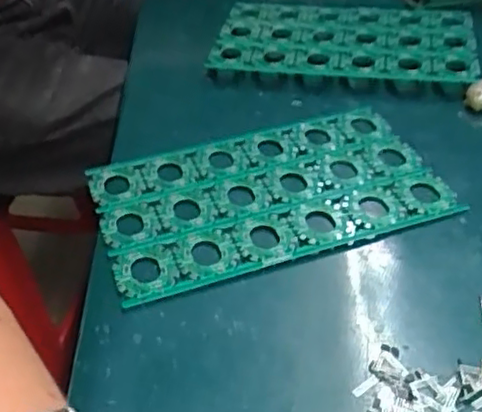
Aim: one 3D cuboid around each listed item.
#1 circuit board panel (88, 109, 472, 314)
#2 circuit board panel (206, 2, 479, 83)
[{"bbox_3d":[0.017,-0.010,0.397,0.205,0.008,0.122,-16,41,-16],"label":"circuit board panel"},{"bbox_3d":[0.088,-0.145,0.551,0.206,0.013,0.144,4,39,7],"label":"circuit board panel"}]

